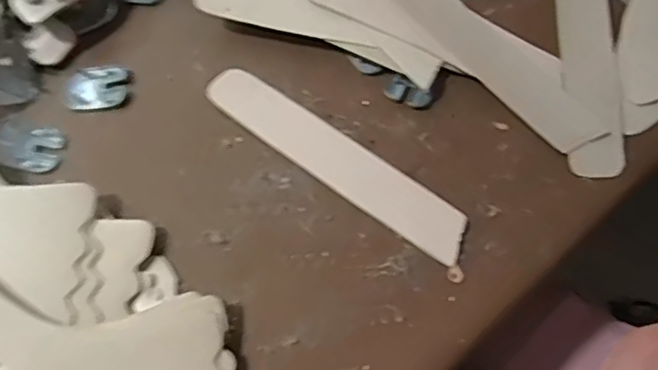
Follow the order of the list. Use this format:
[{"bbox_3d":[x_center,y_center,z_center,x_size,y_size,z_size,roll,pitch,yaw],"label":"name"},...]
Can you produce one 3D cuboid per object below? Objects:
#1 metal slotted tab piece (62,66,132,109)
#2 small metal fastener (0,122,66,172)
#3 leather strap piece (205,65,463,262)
[{"bbox_3d":[-0.151,-0.064,0.415,0.041,0.004,0.029,-4,70,-1],"label":"metal slotted tab piece"},{"bbox_3d":[-0.189,-0.024,0.397,0.041,0.006,0.030,6,70,2],"label":"small metal fastener"},{"bbox_3d":[0.004,-0.017,0.397,0.182,0.006,0.034,35,74,12],"label":"leather strap piece"}]

